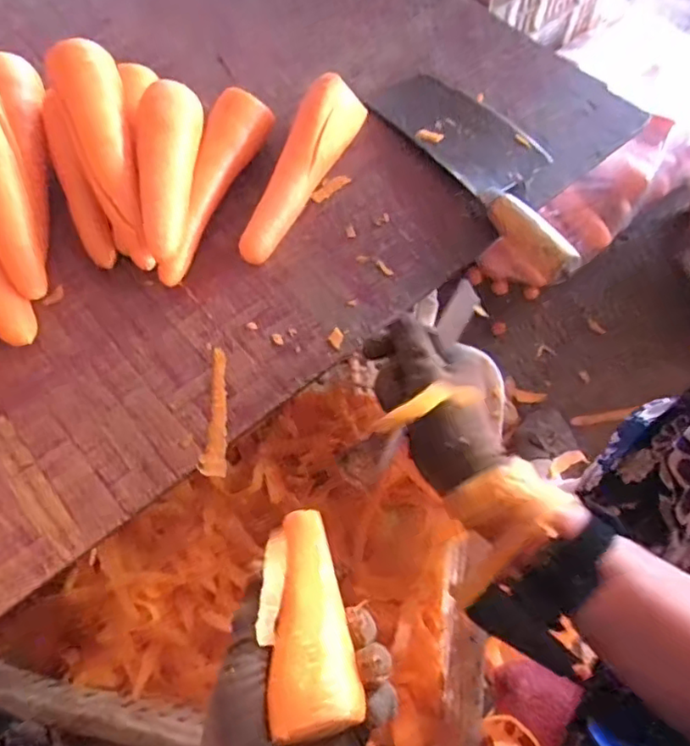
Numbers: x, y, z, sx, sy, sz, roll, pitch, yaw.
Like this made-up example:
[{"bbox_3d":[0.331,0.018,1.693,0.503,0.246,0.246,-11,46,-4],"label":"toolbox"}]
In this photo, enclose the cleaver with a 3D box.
[{"bbox_3d":[0.132,-0.196,0.539,0.102,0.035,0.270,-31,69,-12],"label":"cleaver"}]

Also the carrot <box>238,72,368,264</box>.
[{"bbox_3d":[-0.039,-0.176,0.525,0.048,0.052,0.177,22,68,10],"label":"carrot"}]

